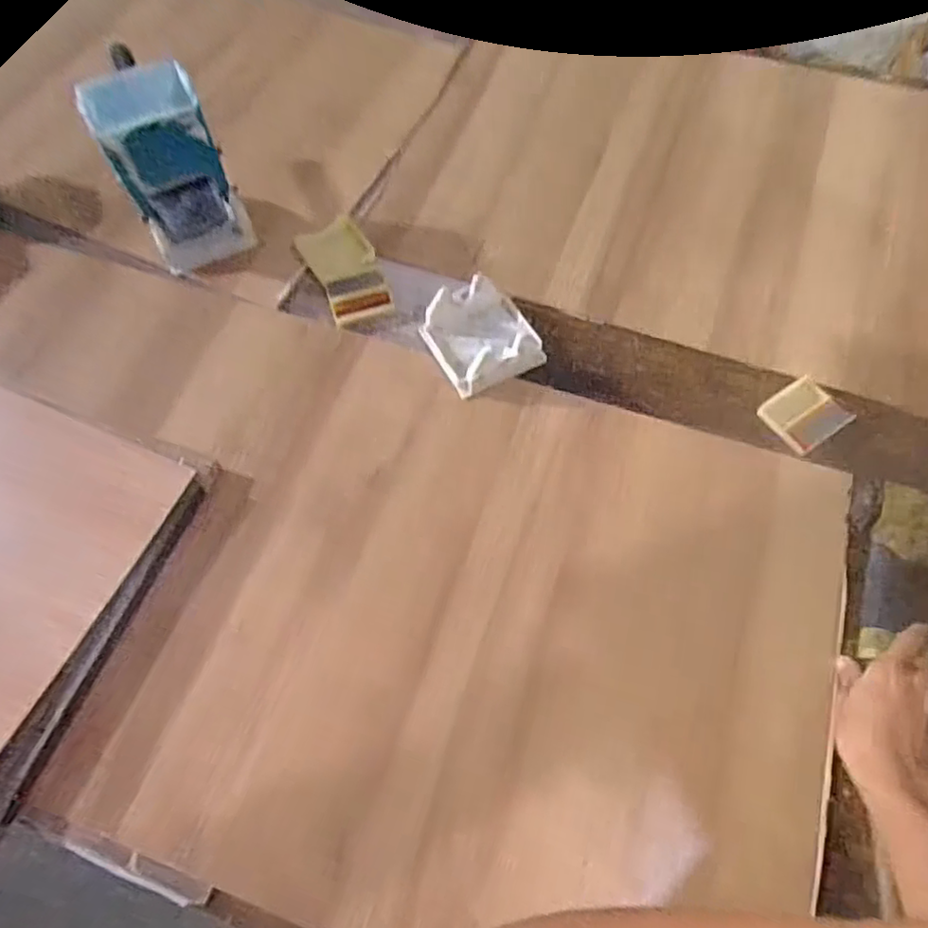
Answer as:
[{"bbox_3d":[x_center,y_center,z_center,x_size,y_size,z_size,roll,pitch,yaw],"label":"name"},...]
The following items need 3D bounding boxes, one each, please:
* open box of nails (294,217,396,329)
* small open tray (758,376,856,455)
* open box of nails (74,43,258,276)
[{"bbox_3d":[-0.135,-0.223,0.752,0.078,0.012,0.138,-27,68,-12],"label":"open box of nails"},{"bbox_3d":[0.355,-0.052,0.675,0.073,0.010,0.067,-32,69,-13],"label":"small open tray"},{"bbox_3d":[-0.324,-0.323,0.707,0.111,0.176,0.124,-32,69,-13],"label":"open box of nails"}]

